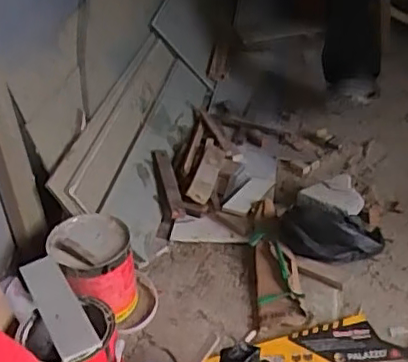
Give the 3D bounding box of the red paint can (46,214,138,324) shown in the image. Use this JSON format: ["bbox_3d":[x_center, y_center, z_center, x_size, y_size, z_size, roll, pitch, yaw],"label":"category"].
[{"bbox_3d":[-0.199,0.177,1.145,0.145,0.159,0.184,-17,34,-18],"label":"red paint can"}]

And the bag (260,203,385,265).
[{"bbox_3d":[0.242,0.100,1.250,0.245,0.095,0.135,-2,32,4],"label":"bag"}]

